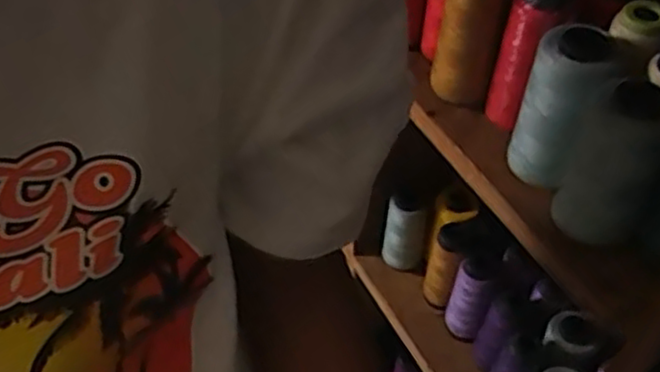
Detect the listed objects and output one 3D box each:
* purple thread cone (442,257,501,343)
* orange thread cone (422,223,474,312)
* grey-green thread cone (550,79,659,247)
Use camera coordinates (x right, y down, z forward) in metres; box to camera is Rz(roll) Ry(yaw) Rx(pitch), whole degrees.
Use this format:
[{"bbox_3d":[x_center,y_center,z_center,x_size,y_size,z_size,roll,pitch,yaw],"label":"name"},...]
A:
[{"bbox_3d":[0.147,0.123,0.753,0.045,0.113,0.045,18,51,16],"label":"purple thread cone"},{"bbox_3d":[0.127,0.094,0.776,0.047,0.115,0.044,10,49,10],"label":"orange thread cone"},{"bbox_3d":[0.174,-0.012,0.430,0.053,0.102,0.041,22,52,19],"label":"grey-green thread cone"}]

